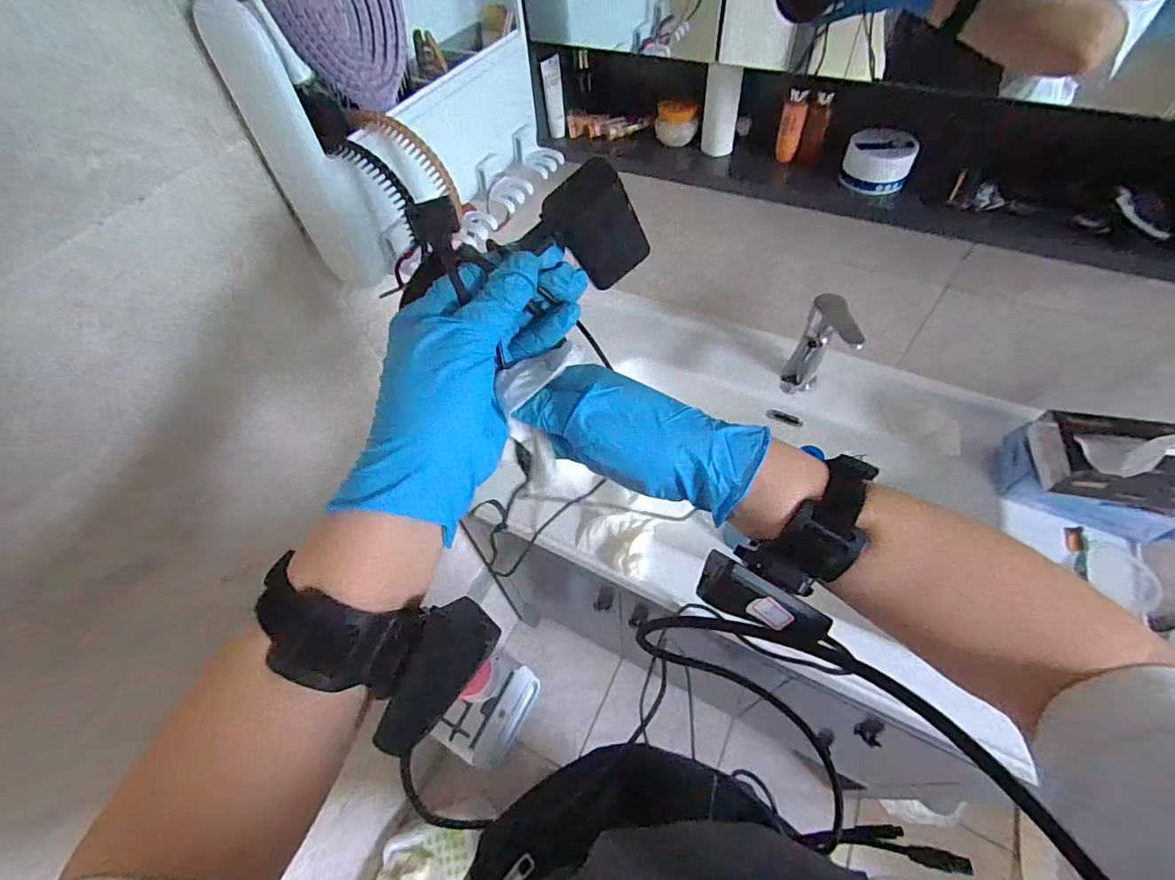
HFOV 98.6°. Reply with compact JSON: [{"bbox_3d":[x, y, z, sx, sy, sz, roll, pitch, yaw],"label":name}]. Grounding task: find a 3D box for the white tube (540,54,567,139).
[{"bbox_3d":[-0.043,-0.448,0.662,0.024,0.088,0.022,-3,55,2],"label":"white tube"}]

